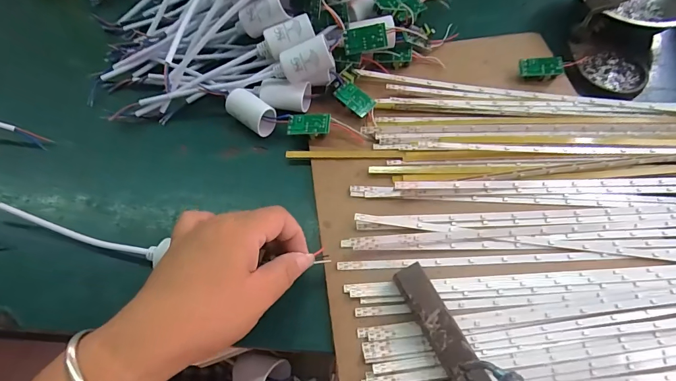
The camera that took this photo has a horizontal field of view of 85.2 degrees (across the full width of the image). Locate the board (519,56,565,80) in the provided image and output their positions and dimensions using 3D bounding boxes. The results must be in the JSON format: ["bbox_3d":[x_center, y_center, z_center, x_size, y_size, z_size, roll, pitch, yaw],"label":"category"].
[{"bbox_3d":[0.199,-0.121,0.362,0.037,0.012,0.021,1,64,2],"label":"board"}]

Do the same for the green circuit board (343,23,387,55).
[{"bbox_3d":[0.024,-0.134,0.325,0.037,0.020,0.004,-10,23,3],"label":"green circuit board"}]

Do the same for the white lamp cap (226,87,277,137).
[{"bbox_3d":[-0.081,-0.071,0.341,0.044,0.028,0.025,34,70,17],"label":"white lamp cap"}]

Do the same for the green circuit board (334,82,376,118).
[{"bbox_3d":[0.015,-0.085,0.339,0.037,0.006,0.020,42,85,14],"label":"green circuit board"}]

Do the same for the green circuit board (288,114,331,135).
[{"bbox_3d":[-0.026,-0.060,0.331,0.038,0.006,0.021,0,69,8],"label":"green circuit board"}]

